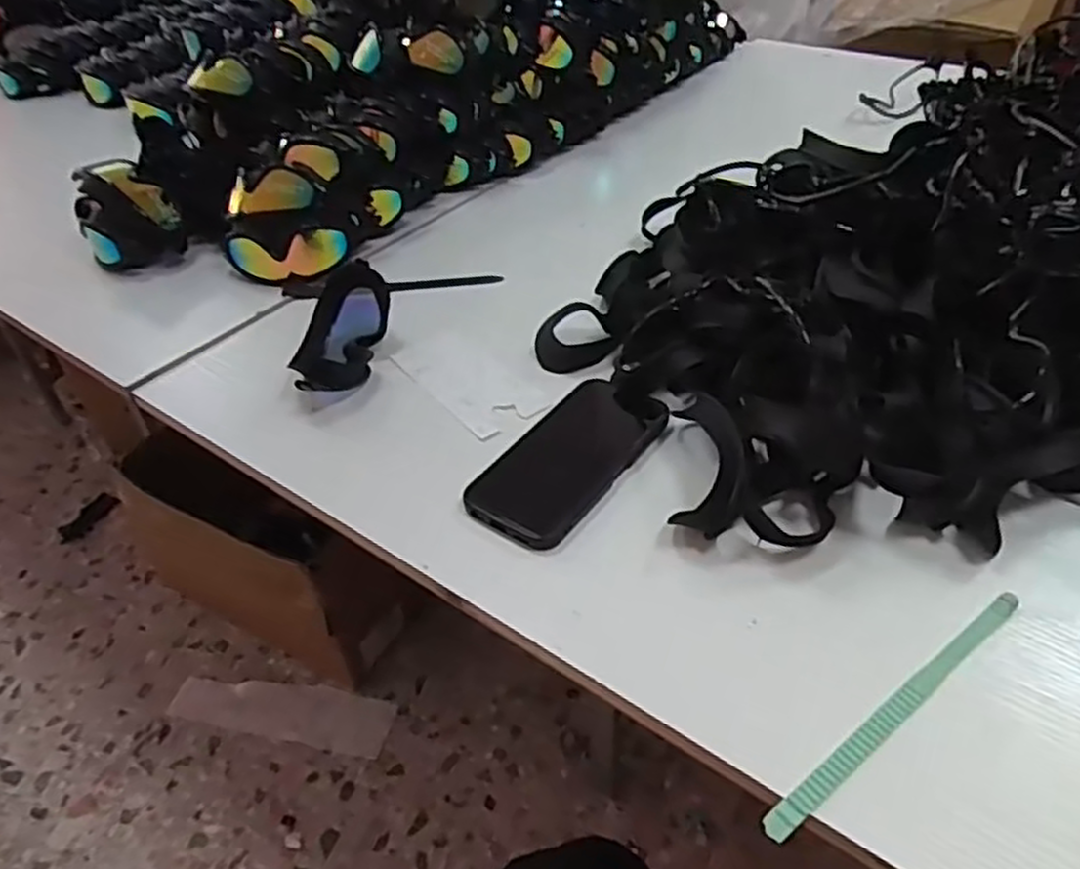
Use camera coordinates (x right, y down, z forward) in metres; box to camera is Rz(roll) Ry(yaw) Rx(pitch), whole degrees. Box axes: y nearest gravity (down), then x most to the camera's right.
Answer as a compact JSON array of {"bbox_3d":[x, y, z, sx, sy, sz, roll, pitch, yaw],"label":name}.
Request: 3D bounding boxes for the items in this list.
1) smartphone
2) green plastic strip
[{"bbox_3d":[0.019,0.016,0.558,0.082,0.009,0.164,25,50,28],"label":"smartphone"},{"bbox_3d":[0.191,0.144,0.408,0.205,0.007,0.013,-29,48,-25],"label":"green plastic strip"}]

